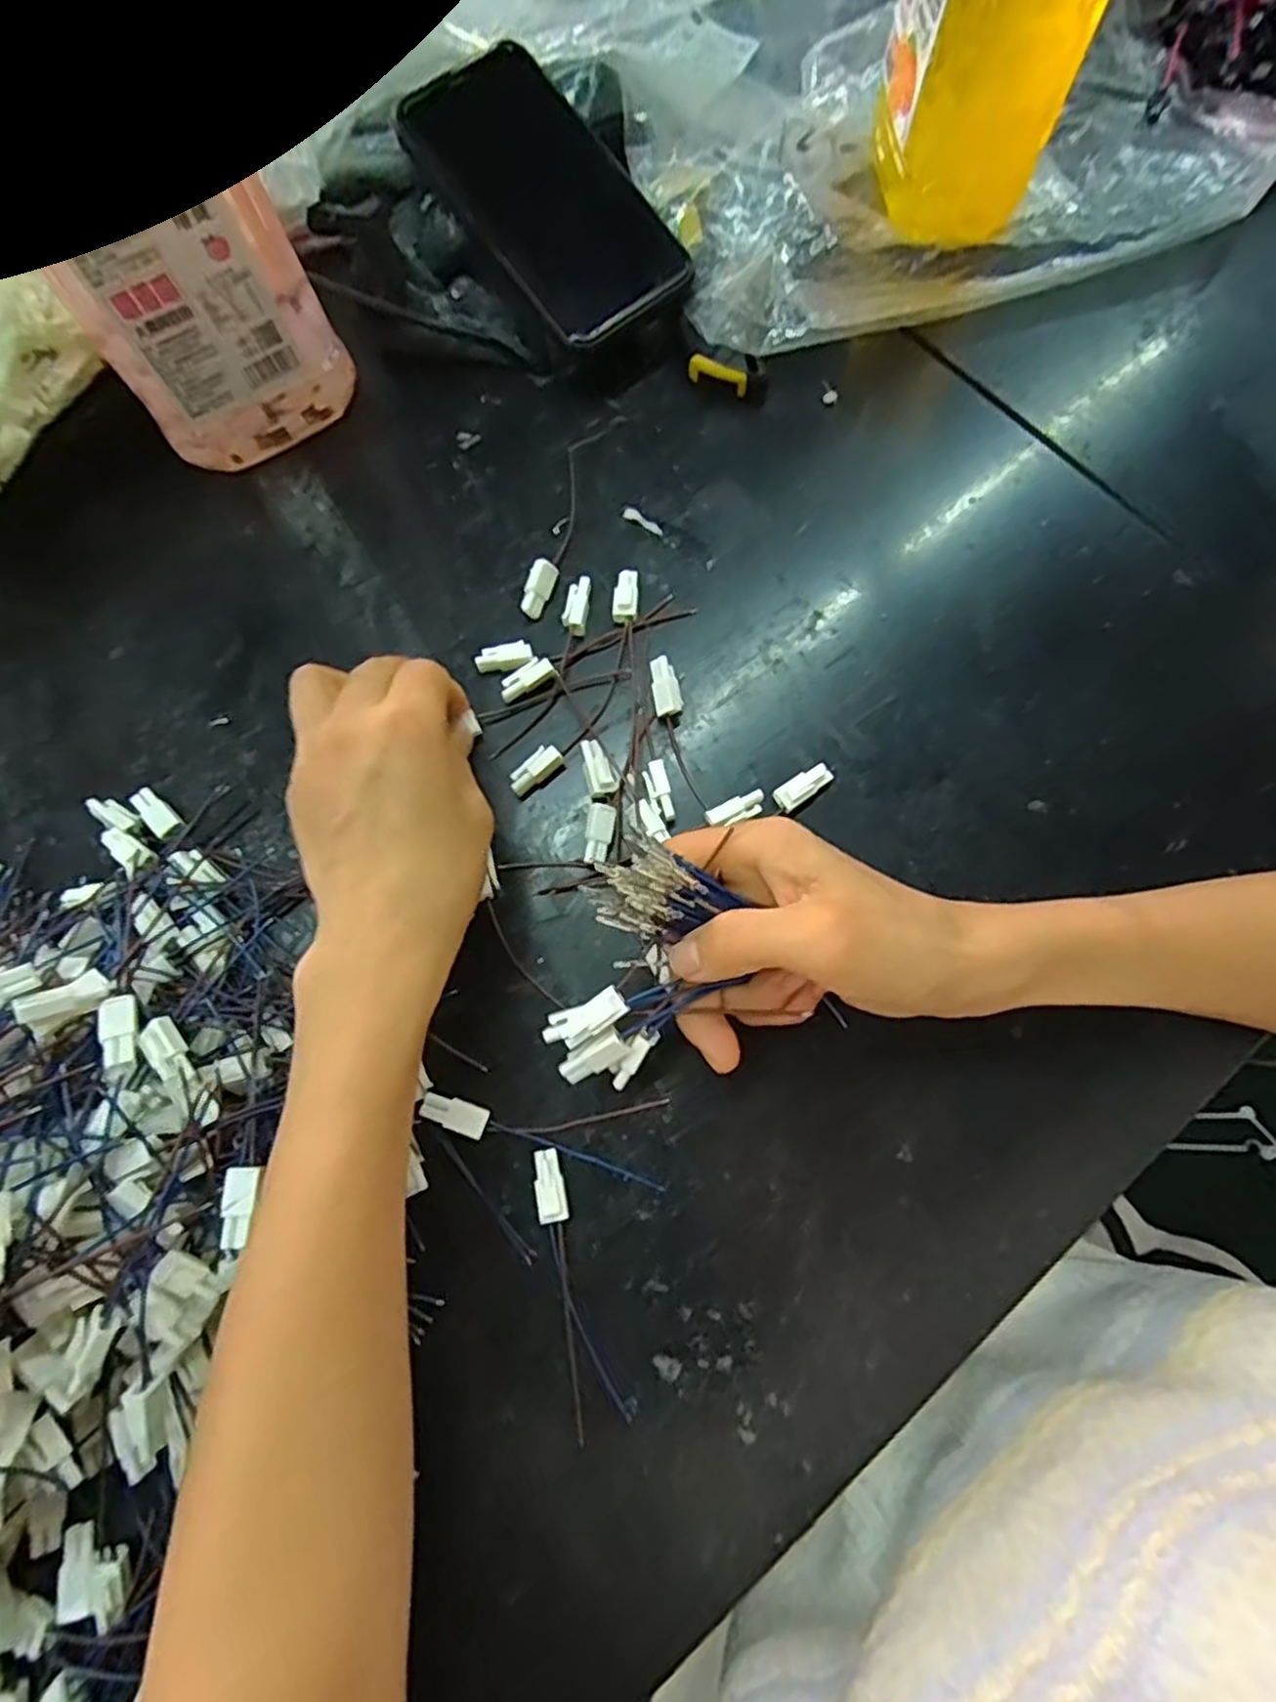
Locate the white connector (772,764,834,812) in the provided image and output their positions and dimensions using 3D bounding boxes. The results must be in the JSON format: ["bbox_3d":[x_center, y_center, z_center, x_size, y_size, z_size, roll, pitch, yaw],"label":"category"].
[{"bbox_3d":[0.070,-0.027,0.315,0.025,0.008,0.011,-32,77,-6],"label":"white connector"}]

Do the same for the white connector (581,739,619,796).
[{"bbox_3d":[-0.018,-0.036,0.319,0.012,0.010,0.025,-18,76,-3],"label":"white connector"}]

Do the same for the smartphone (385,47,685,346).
[{"bbox_3d":[-0.042,-0.313,0.354,0.082,0.008,0.139,-41,93,-10],"label":"smartphone"}]

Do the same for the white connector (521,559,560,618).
[{"bbox_3d":[-0.046,-0.121,0.341,0.011,0.006,0.026,21,91,7],"label":"white connector"}]

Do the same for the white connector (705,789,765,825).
[{"bbox_3d":[0.041,-0.016,0.311,0.025,0.012,0.009,-22,76,-4],"label":"white connector"}]

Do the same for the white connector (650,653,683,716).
[{"bbox_3d":[0.012,-0.071,0.326,0.012,0.012,0.025,-11,76,-1],"label":"white connector"}]

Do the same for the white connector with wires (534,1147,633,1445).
[{"bbox_3d":[-0.025,0.159,0.270,0.017,0.007,0.095,-16,76,-3],"label":"white connector with wires"}]

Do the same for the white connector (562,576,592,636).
[{"bbox_3d":[-0.028,-0.112,0.339,0.011,0.010,0.028,5,76,3],"label":"white connector"}]

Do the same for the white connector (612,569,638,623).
[{"bbox_3d":[-0.005,-0.117,0.341,0.011,0.009,0.026,5,76,3],"label":"white connector"}]

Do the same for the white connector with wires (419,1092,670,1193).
[{"bbox_3d":[-0.034,0.105,0.282,0.089,0.010,0.032,8,76,4],"label":"white connector with wires"}]

